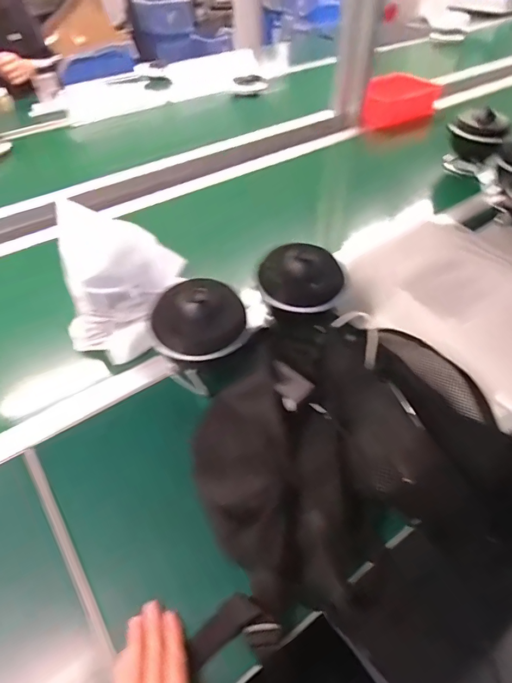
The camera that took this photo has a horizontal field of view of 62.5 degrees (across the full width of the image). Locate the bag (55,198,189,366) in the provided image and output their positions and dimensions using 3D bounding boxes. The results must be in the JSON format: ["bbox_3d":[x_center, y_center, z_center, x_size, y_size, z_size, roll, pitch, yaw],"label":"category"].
[{"bbox_3d":[-0.217,-0.098,0.656,0.175,0.150,0.218,-22,50,-17],"label":"bag"}]

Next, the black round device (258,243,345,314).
[{"bbox_3d":[0.068,-0.090,0.632,0.119,0.056,0.103,4,83,10],"label":"black round device"}]

